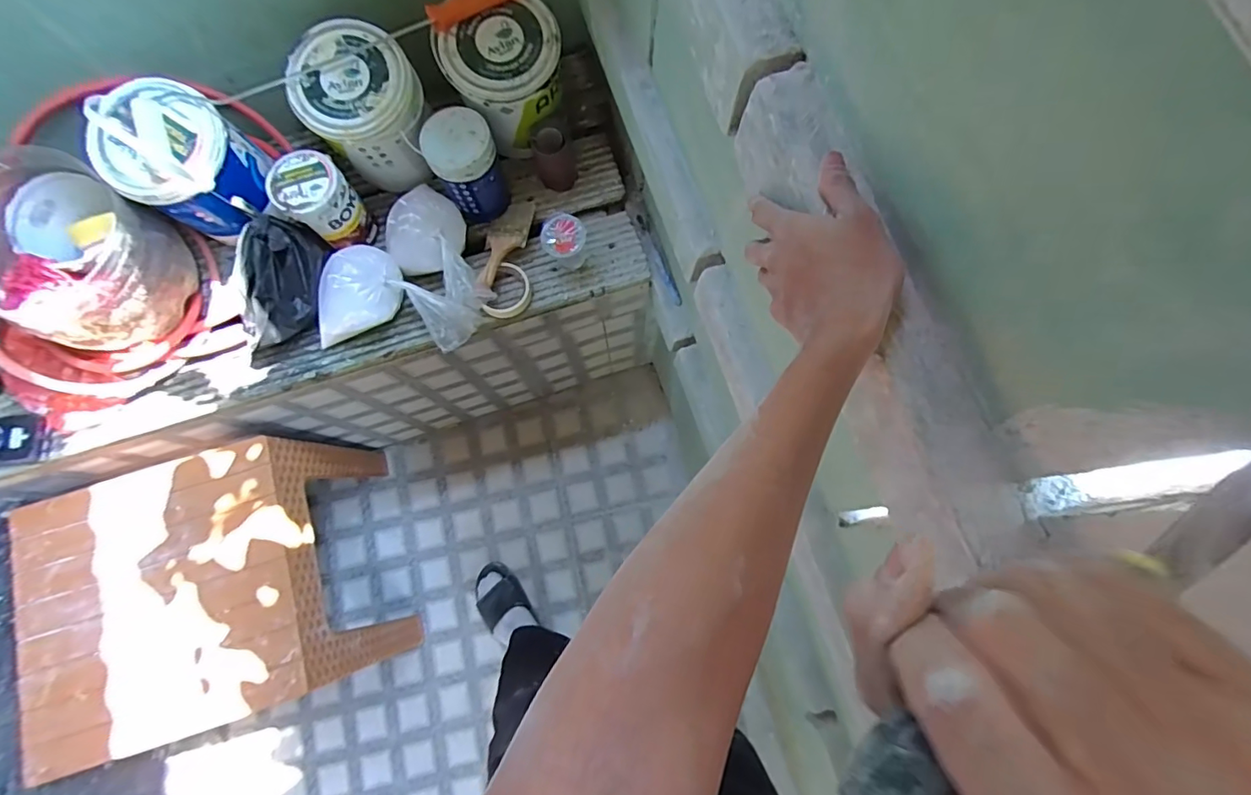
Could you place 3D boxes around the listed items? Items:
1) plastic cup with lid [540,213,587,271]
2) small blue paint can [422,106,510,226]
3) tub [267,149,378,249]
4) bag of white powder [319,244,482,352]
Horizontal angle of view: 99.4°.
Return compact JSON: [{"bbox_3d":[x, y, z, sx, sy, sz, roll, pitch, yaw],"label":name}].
[{"bbox_3d":[-0.102,-0.262,0.909,0.074,0.095,0.068,-7,76,-1],"label":"plastic cup with lid"},{"bbox_3d":[-0.261,-0.380,0.890,0.104,0.179,0.103,0,76,0],"label":"small blue paint can"},{"bbox_3d":[-0.502,-0.324,0.891,0.105,0.159,0.102,0,76,0],"label":"tub"},{"bbox_3d":[-0.395,-0.137,0.876,0.232,0.098,0.199,37,79,9],"label":"bag of white powder"}]

